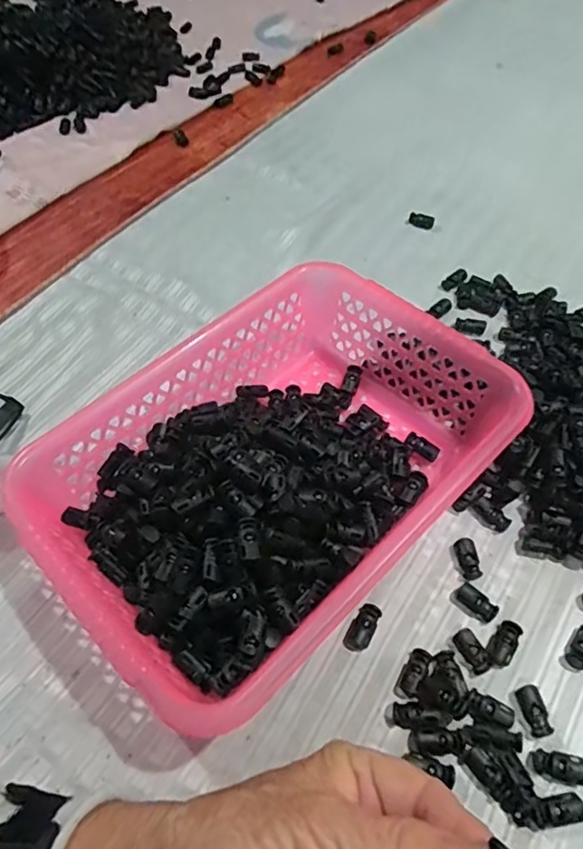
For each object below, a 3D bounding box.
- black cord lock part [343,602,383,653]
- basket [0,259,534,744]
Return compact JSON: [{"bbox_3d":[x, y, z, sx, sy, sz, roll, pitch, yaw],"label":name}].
[{"bbox_3d":[0.046,0.130,0.357,0.016,0.007,0.032,22,56,18],"label":"black cord lock part"},{"bbox_3d":[-0.011,0.029,0.385,0.293,0.083,0.211,-38,60,-24],"label":"basket"}]

